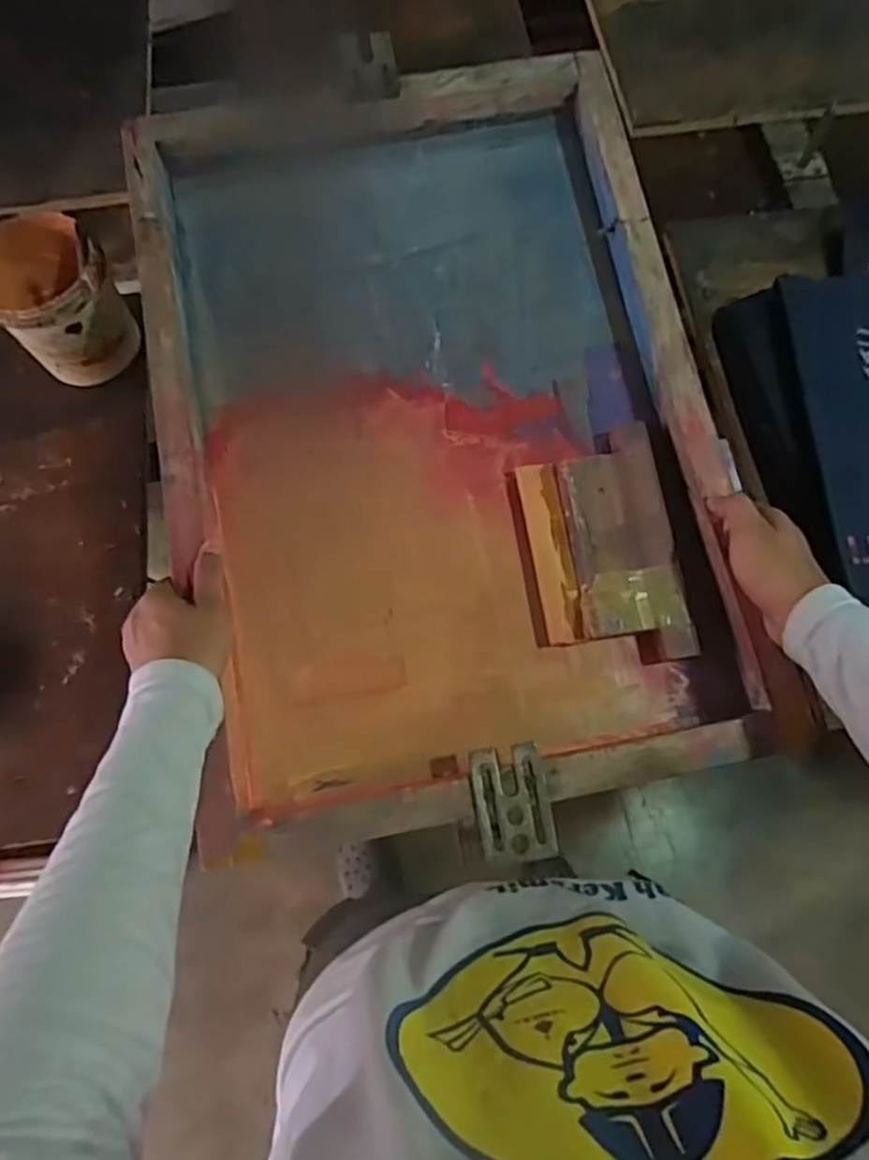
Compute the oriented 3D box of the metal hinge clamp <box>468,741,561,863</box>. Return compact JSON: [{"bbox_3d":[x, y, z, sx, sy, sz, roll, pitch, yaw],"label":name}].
[{"bbox_3d":[0.055,0.159,0.494,0.052,0.011,0.077,-9,69,-3],"label":"metal hinge clamp"}]

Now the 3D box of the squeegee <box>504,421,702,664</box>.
[{"bbox_3d":[0.132,-0.027,0.565,0.118,0.037,0.189,-8,69,-3],"label":"squeegee"}]

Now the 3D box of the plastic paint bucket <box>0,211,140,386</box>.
[{"bbox_3d":[-0.400,-0.295,0.723,0.138,0.110,0.113,42,75,15],"label":"plastic paint bucket"}]

